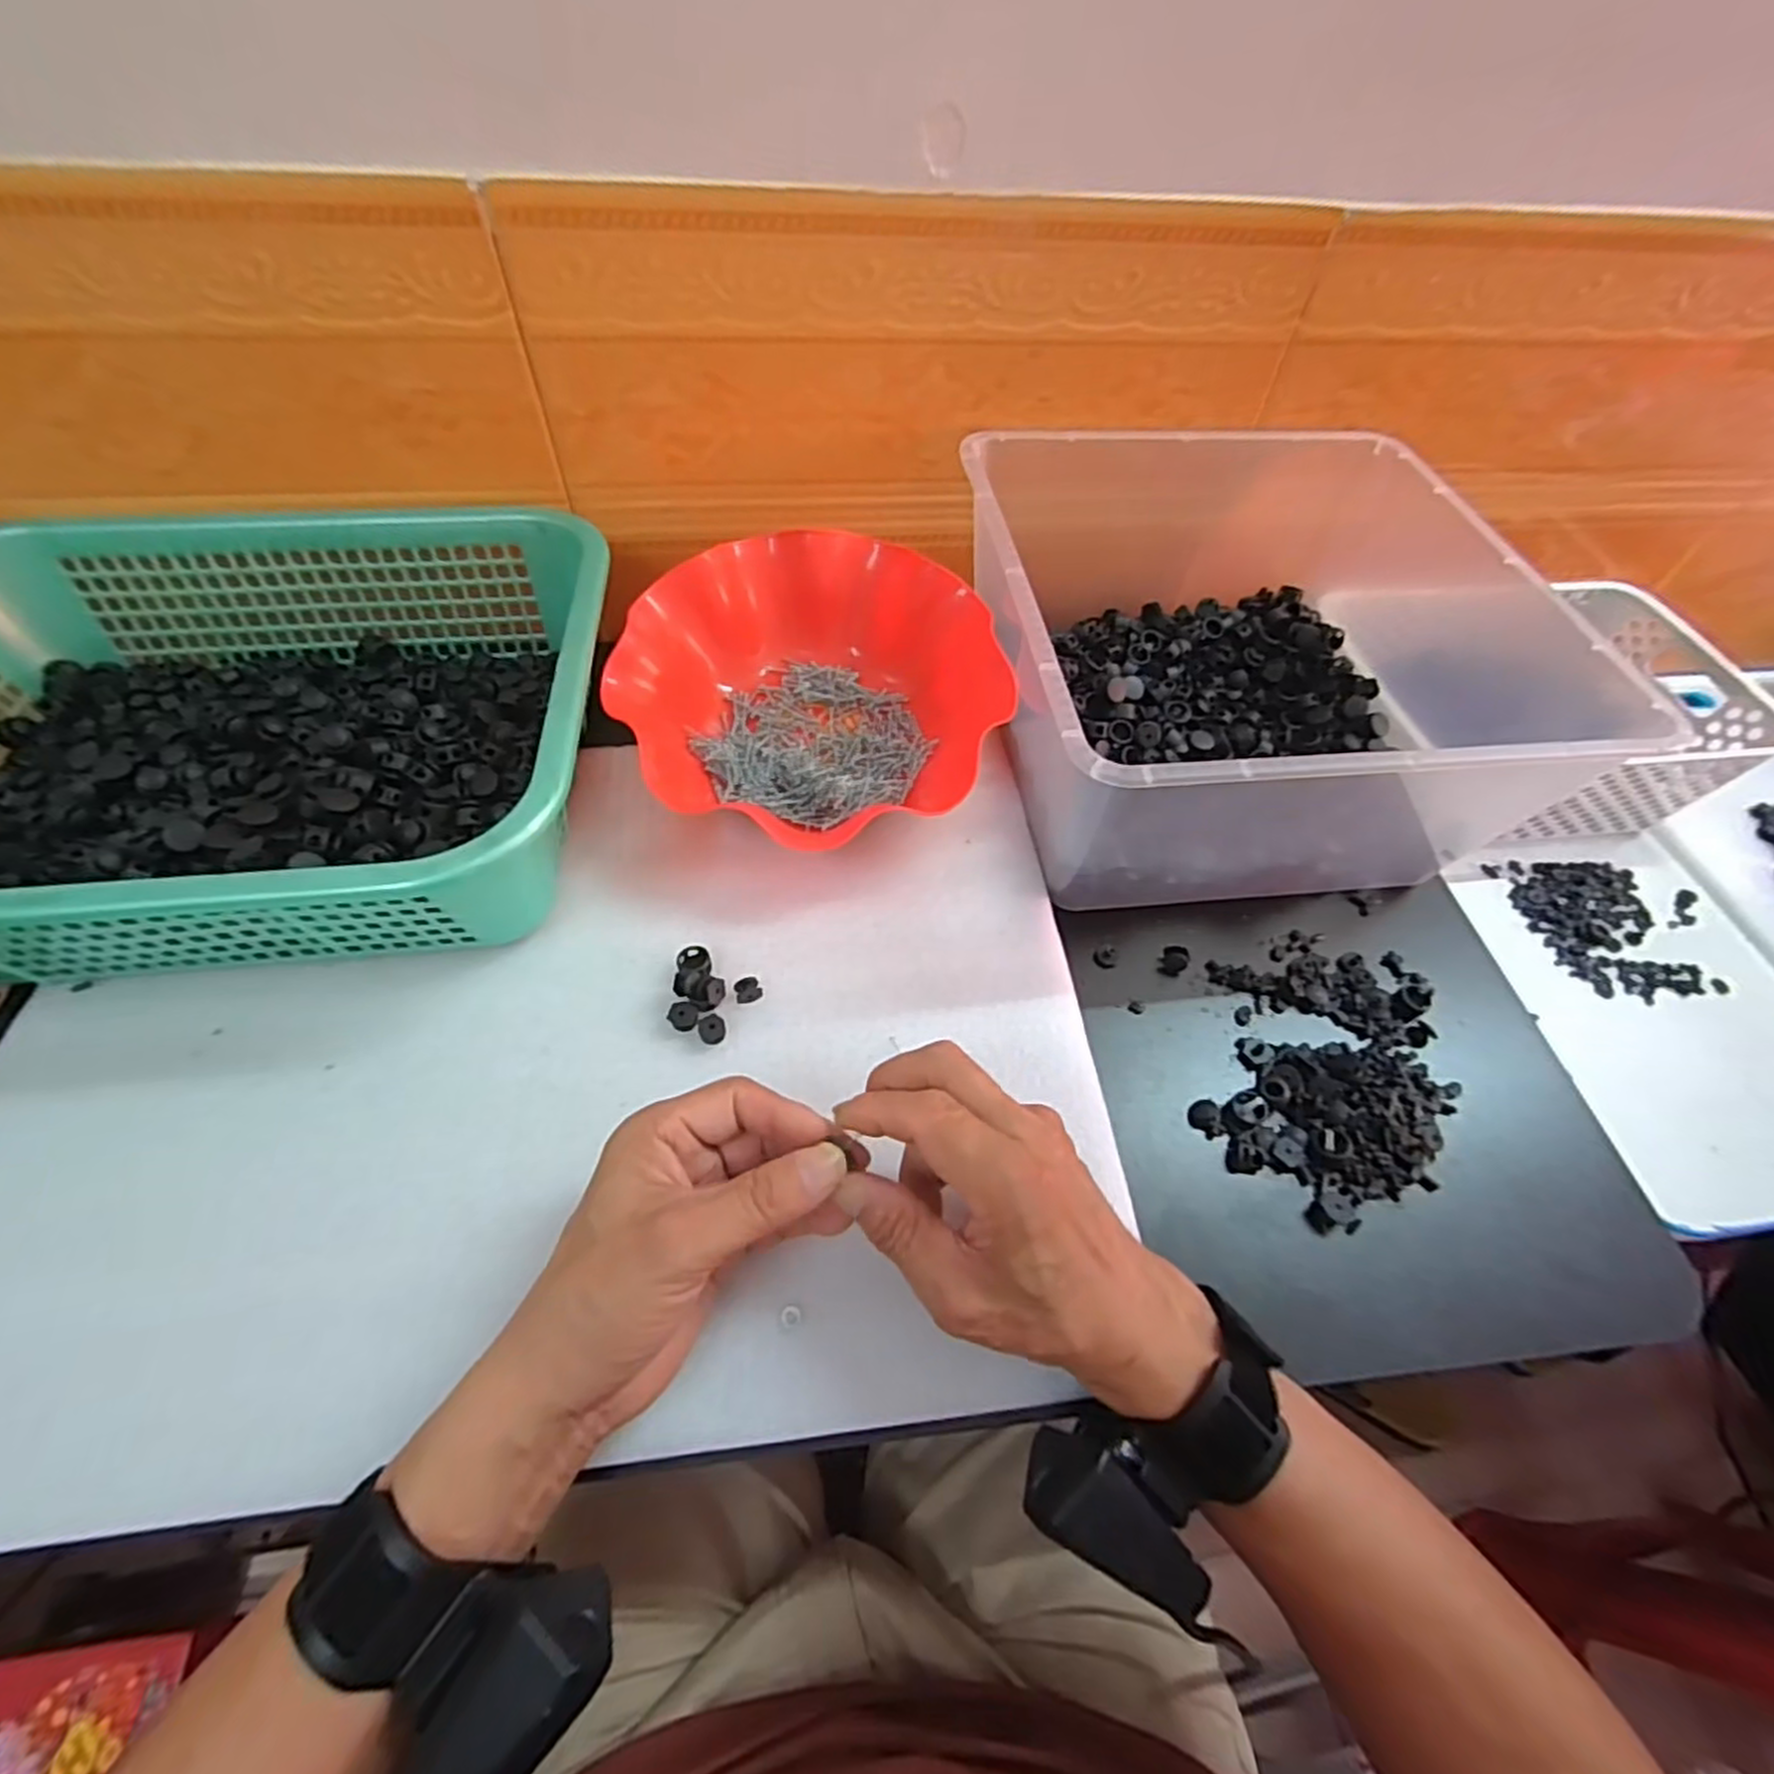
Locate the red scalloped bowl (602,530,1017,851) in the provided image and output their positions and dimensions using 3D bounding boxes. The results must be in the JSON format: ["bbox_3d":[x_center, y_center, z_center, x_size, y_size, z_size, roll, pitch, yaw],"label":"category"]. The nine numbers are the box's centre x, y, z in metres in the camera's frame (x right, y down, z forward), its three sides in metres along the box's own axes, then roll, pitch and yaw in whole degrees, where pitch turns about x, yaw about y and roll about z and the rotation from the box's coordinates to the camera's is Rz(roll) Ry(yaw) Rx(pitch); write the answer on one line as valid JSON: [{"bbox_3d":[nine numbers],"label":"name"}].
[{"bbox_3d":[-0.048,-0.120,0.468,0.217,0.068,0.213,2,58,-3],"label":"red scalloped bowl"}]

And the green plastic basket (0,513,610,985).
[{"bbox_3d":[-0.347,-0.092,0.408,0.385,0.096,0.296,-4,59,-7],"label":"green plastic basket"}]

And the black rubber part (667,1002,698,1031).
[{"bbox_3d":[-0.101,0.065,0.381,0.014,0.010,0.013,-32,66,-22],"label":"black rubber part"}]

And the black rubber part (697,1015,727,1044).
[{"bbox_3d":[-0.087,0.071,0.379,0.013,0.009,0.013,2,58,-3],"label":"black rubber part"}]

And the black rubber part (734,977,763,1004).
[{"bbox_3d":[-0.071,0.053,0.391,0.013,0.009,0.011,-21,62,-17],"label":"black rubber part"}]

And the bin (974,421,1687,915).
[{"bbox_3d":[0.222,-0.152,0.468,0.329,0.132,0.322,-3,58,-6],"label":"bin"}]

